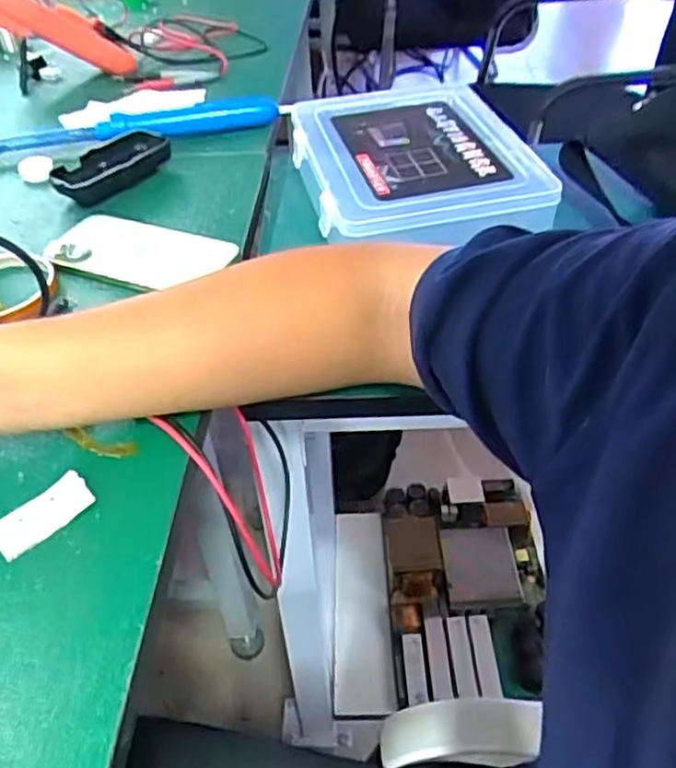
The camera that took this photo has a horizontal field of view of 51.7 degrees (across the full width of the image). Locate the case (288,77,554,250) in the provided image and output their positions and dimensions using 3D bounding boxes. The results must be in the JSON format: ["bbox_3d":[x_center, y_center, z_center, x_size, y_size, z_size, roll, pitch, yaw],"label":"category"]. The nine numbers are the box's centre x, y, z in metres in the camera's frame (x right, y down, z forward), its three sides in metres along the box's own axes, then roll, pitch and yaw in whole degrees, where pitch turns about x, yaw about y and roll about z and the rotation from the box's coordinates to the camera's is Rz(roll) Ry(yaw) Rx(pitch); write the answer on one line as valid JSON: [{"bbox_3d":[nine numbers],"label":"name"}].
[{"bbox_3d":[0.063,-0.193,0.582,0.181,0.035,0.234,-10,44,-7],"label":"case"}]

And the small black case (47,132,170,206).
[{"bbox_3d":[-0.208,-0.199,0.637,0.109,0.021,0.062,-35,52,-29],"label":"small black case"}]

